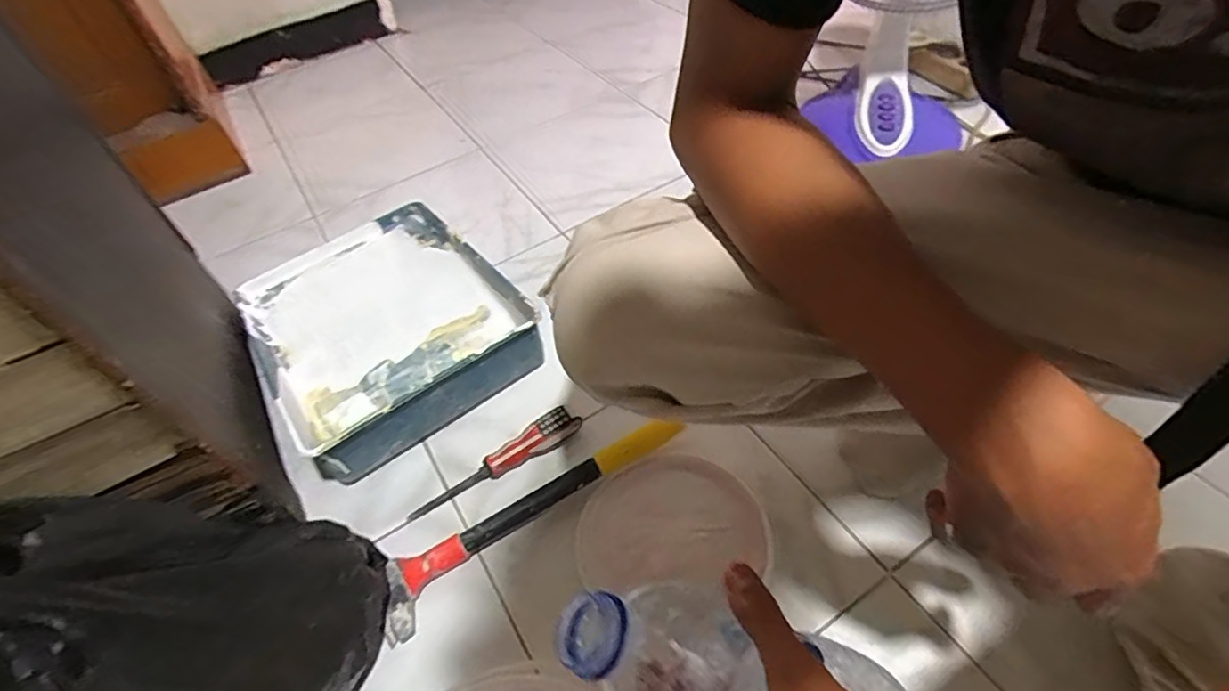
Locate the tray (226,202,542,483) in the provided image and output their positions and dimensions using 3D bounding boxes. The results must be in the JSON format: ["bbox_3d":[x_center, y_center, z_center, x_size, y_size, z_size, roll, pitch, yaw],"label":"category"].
[{"bbox_3d":[-0.291,-0.035,0.731,0.280,0.080,0.359,-32,54,-22],"label":"tray"}]

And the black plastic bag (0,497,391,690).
[{"bbox_3d":[-0.281,0.177,0.407,0.148,0.298,0.186,32,58,27],"label":"black plastic bag"}]

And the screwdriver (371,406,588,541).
[{"bbox_3d":[-0.137,0.135,0.613,0.224,0.033,0.025,-33,54,-7],"label":"screwdriver"}]

